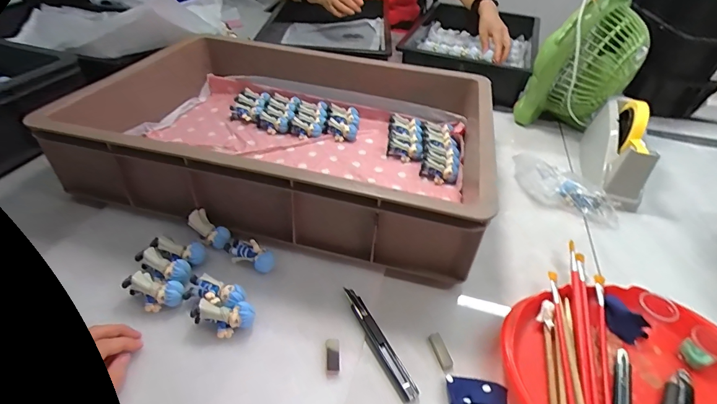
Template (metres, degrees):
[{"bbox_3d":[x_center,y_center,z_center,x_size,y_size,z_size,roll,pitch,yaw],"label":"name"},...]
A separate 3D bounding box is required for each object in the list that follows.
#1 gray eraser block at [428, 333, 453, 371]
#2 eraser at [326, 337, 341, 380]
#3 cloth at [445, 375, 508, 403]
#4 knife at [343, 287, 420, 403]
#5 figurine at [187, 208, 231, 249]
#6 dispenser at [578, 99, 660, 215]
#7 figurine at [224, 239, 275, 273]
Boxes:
[{"bbox_3d":[0.090,0.161,0.405,0.014,0.008,0.039,-9,43,-14],"label":"gray eraser block"},{"bbox_3d":[-0.026,0.161,0.388,0.014,0.004,0.041,-1,42,-6],"label":"eraser"},{"bbox_3d":[0.118,0.195,0.365,0.057,0.011,0.046,5,41,1],"label":"cloth"},{"bbox_3d":[0.021,0.149,0.409,0.021,0.009,0.137,-18,46,-23],"label":"knife"},{"bbox_3d":[-0.196,0.036,0.492,0.058,0.033,0.023,46,44,-12],"label":"figurine"},{"bbox_3d":[0.447,-0.094,0.638,0.078,0.116,0.220,17,43,15],"label":"dispenser"},{"bbox_3d":[-0.137,0.064,0.470,0.063,0.028,0.027,19,44,17],"label":"figurine"}]

